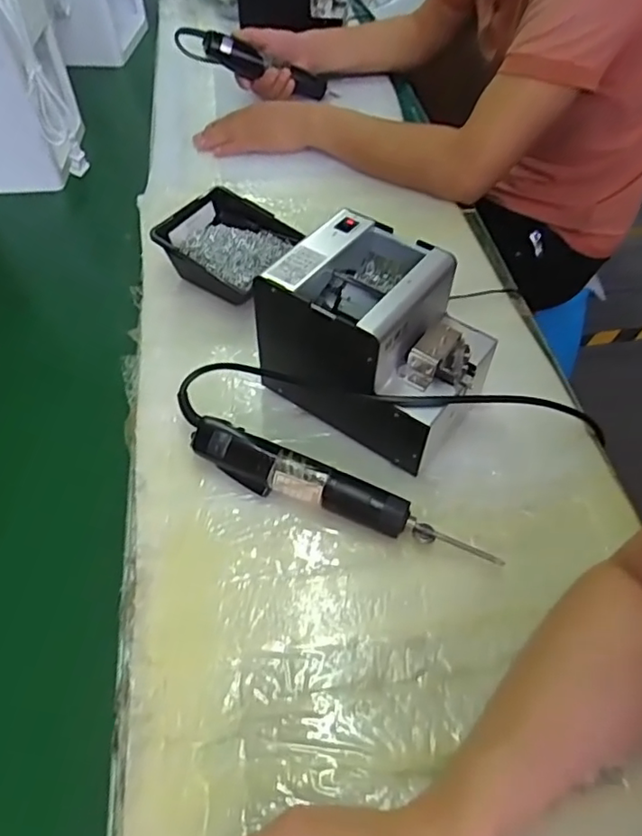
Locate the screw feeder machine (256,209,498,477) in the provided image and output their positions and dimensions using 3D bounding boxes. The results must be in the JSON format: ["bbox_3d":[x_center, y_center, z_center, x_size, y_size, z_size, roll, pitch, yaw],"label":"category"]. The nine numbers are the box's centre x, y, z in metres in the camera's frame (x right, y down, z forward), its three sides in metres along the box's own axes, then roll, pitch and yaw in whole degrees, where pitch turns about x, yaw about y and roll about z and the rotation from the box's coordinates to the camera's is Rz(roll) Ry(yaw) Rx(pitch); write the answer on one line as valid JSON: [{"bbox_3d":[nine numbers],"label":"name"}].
[{"bbox_3d":[0.053,-0.066,0.530,0.166,0.145,0.137,33,60,23],"label":"screw feeder machine"}]

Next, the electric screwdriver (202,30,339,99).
[{"bbox_3d":[-0.076,-0.554,0.945,0.224,0.043,0.032,5,47,-30],"label":"electric screwdriver"}]

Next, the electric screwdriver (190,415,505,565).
[{"bbox_3d":[0.011,0.064,0.496,0.263,0.039,0.035,20,55,15],"label":"electric screwdriver"}]

